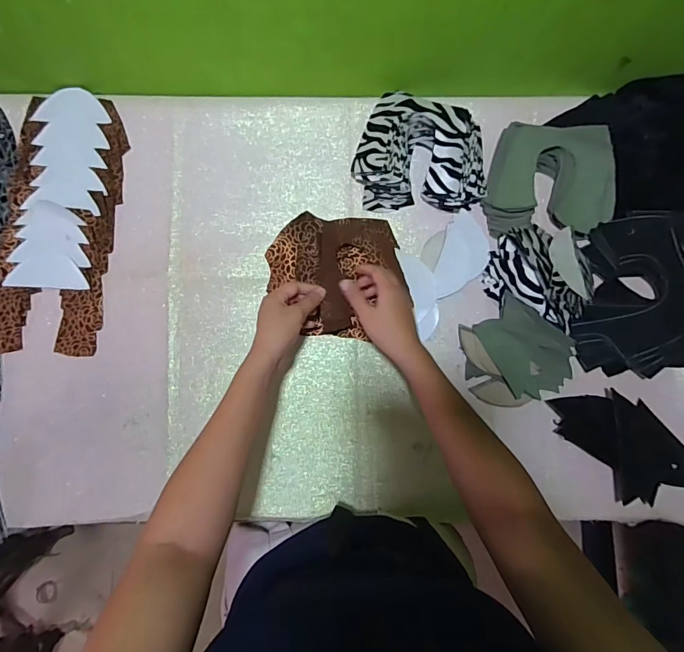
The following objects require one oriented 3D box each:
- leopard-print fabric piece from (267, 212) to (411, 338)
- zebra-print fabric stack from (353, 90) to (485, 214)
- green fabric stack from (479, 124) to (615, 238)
[{"bbox_3d":[-0.006,-0.073,0.552,0.183,0.079,0.166,1,84,-3],"label":"leopard-print fabric piece"},{"bbox_3d":[0.111,-0.242,0.588,0.178,0.061,0.152,3,83,-2],"label":"zebra-print fabric stack"},{"bbox_3d":[0.285,-0.206,0.584,0.163,0.049,0.152,1,83,-2],"label":"green fabric stack"}]

